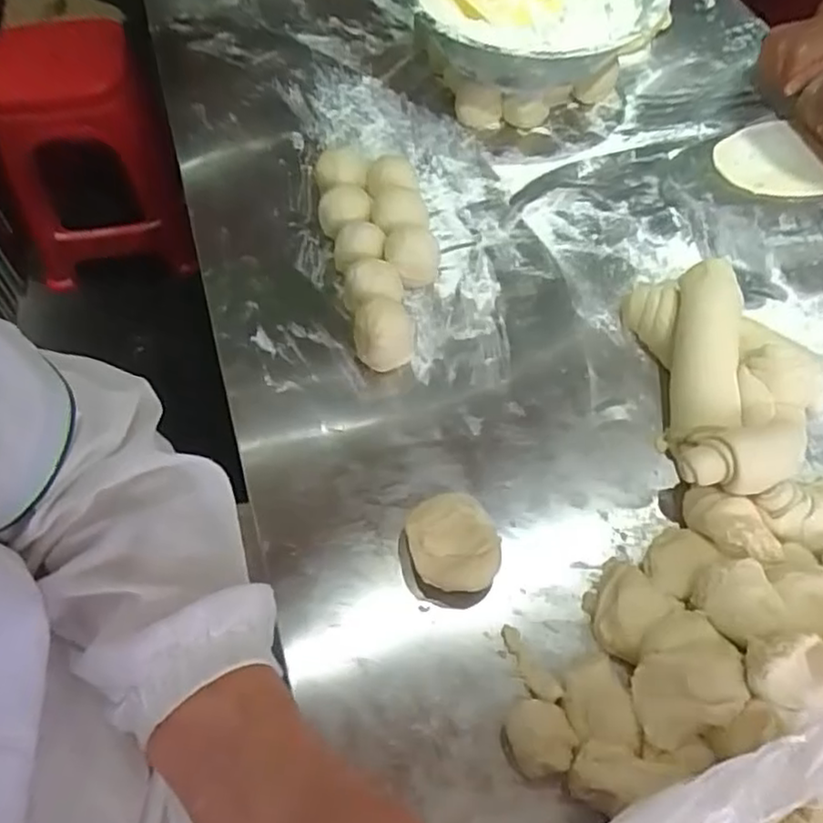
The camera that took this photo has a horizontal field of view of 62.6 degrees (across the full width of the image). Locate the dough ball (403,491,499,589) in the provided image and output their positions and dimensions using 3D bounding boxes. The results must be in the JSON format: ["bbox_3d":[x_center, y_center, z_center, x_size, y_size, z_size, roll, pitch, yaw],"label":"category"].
[{"bbox_3d":[0.030,0.097,0.499,0.062,0.028,0.077,-5,56,-7],"label":"dough ball"}]

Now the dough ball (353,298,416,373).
[{"bbox_3d":[-0.024,-0.065,0.594,0.051,0.050,0.045,3,58,1],"label":"dough ball"}]

